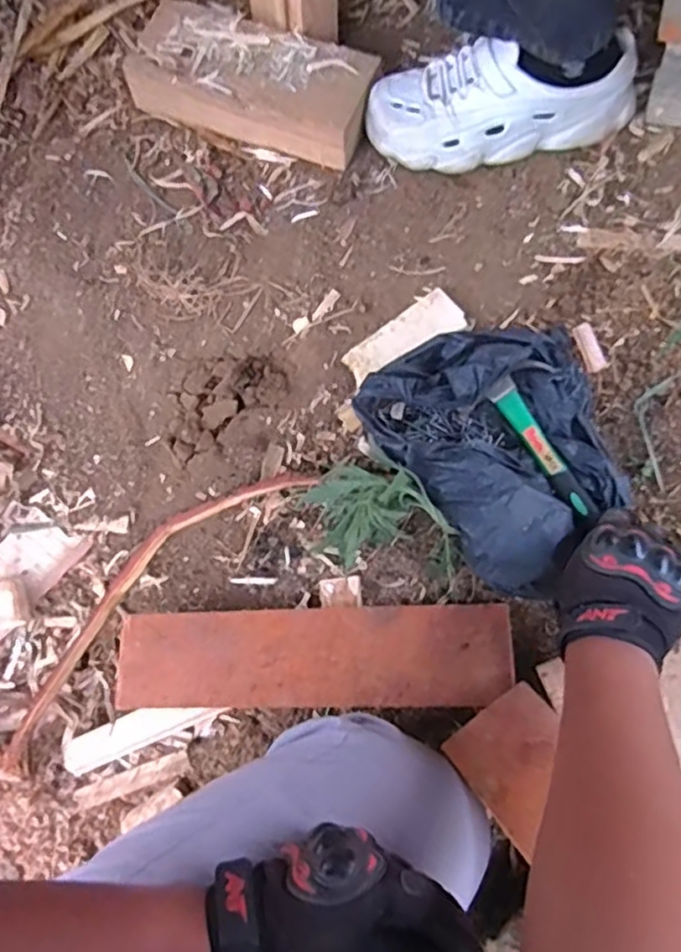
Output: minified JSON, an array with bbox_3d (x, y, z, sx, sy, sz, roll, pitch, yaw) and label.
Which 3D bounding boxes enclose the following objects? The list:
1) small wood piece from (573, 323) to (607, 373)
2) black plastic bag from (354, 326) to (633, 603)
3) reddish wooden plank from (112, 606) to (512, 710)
[{"bbox_3d":[0.246,-0.127,0.654,0.018,0.009,0.049,-20,72,-9],"label":"small wood piece"},{"bbox_3d":[0.164,-0.032,0.631,0.198,0.072,0.259,-36,75,-14],"label":"black plastic bag"},{"bbox_3d":[-0.032,0.179,0.645,0.383,0.013,0.089,-4,71,9],"label":"reddish wooden plank"}]

